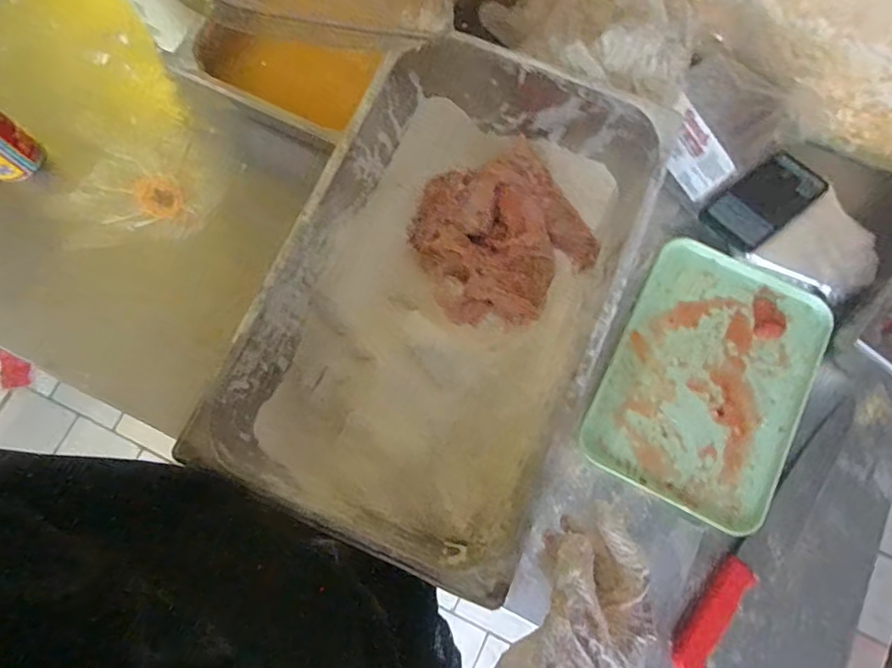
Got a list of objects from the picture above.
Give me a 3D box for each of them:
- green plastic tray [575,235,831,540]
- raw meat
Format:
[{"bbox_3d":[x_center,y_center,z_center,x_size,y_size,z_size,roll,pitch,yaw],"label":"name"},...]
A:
[{"bbox_3d":[0.310,0.053,0.634,0.216,0.029,0.299,27,78,6],"label":"green plastic tray"},{"bbox_3d":[0.066,-0.117,0.630,0.207,0.065,0.198,0,77,0],"label":"raw meat"}]

